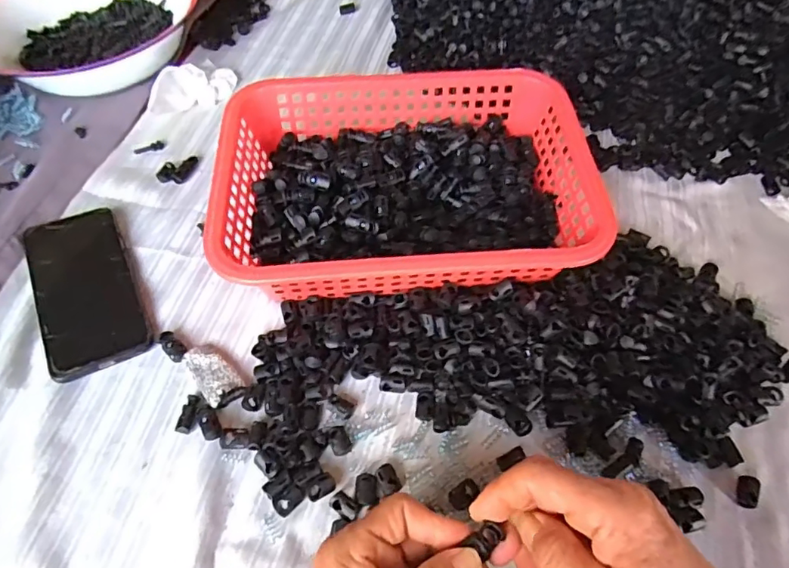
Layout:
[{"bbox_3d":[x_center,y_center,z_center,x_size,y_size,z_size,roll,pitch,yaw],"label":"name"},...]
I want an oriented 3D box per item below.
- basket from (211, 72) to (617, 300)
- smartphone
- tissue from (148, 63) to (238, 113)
[{"bbox_3d":[0.009,-0.090,0.456,0.295,0.071,0.204,-3,59,-3],"label":"basket"},{"bbox_3d":[-0.260,-0.001,0.438,0.073,0.008,0.163,-24,62,-14],"label":"smartphone"},{"bbox_3d":[-0.220,-0.216,0.574,0.090,0.027,0.050,-12,60,-8],"label":"tissue"}]

